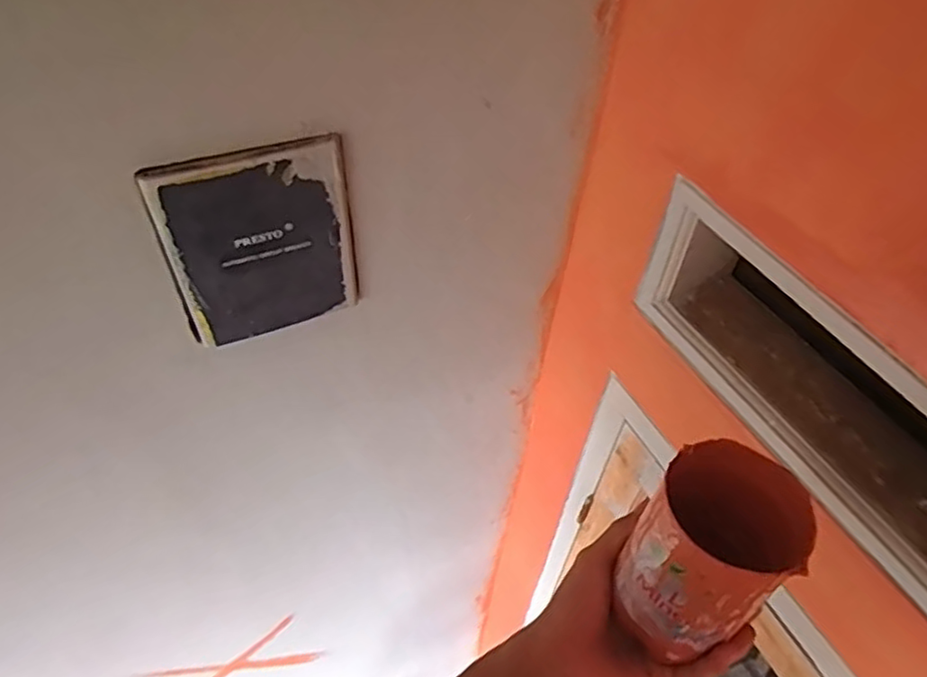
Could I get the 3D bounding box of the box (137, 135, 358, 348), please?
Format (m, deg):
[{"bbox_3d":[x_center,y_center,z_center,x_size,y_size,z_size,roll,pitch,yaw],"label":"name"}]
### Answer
[{"bbox_3d":[-0.167,-0.075,0.531,0.149,0.181,0.012,-18,52,-18],"label":"box"}]

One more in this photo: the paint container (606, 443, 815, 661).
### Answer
[{"bbox_3d":[0.149,0.129,0.388,0.079,0.092,0.094,29,53,21],"label":"paint container"}]

